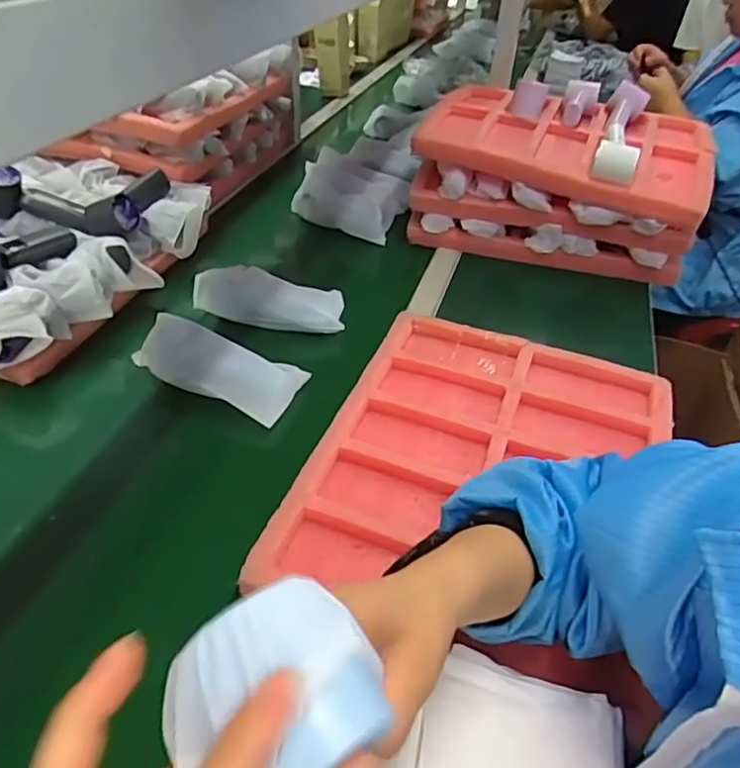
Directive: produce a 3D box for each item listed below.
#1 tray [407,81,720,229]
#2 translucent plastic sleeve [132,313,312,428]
[{"bbox_3d":[0.321,-0.394,1.004,0.437,0.066,0.342,15,42,14],"label":"tray"},{"bbox_3d":[-0.178,-0.012,0.703,0.187,0.043,0.085,22,57,6],"label":"translucent plastic sleeve"}]

